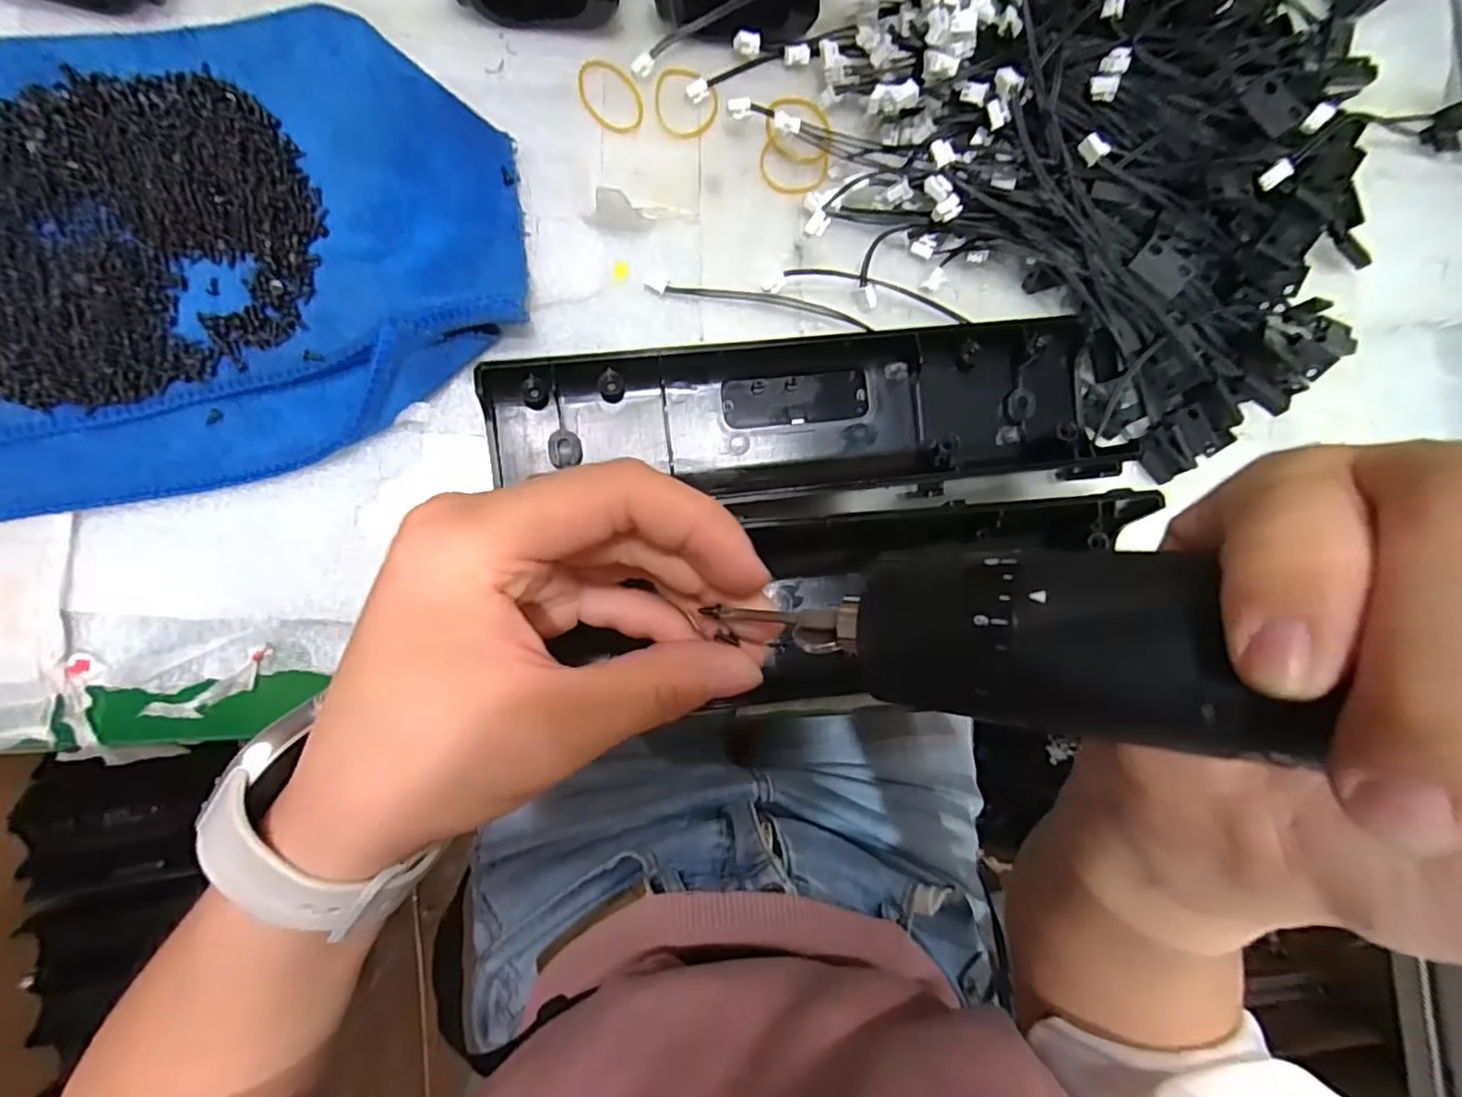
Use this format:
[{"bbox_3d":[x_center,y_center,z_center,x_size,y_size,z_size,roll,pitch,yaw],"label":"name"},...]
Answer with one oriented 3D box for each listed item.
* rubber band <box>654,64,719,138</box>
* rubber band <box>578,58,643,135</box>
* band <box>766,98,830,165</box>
[{"bbox_3d":[-0.019,-0.192,0.276,0.027,0.004,0.030,-1,95,-7],"label":"rubber band"},{"bbox_3d":[-0.051,-0.193,0.271,0.024,0.004,0.034,-25,89,-9],"label":"rubber band"},{"bbox_3d":[0.030,-0.184,0.281,0.028,0.005,0.028,8,92,-9],"label":"band"}]

